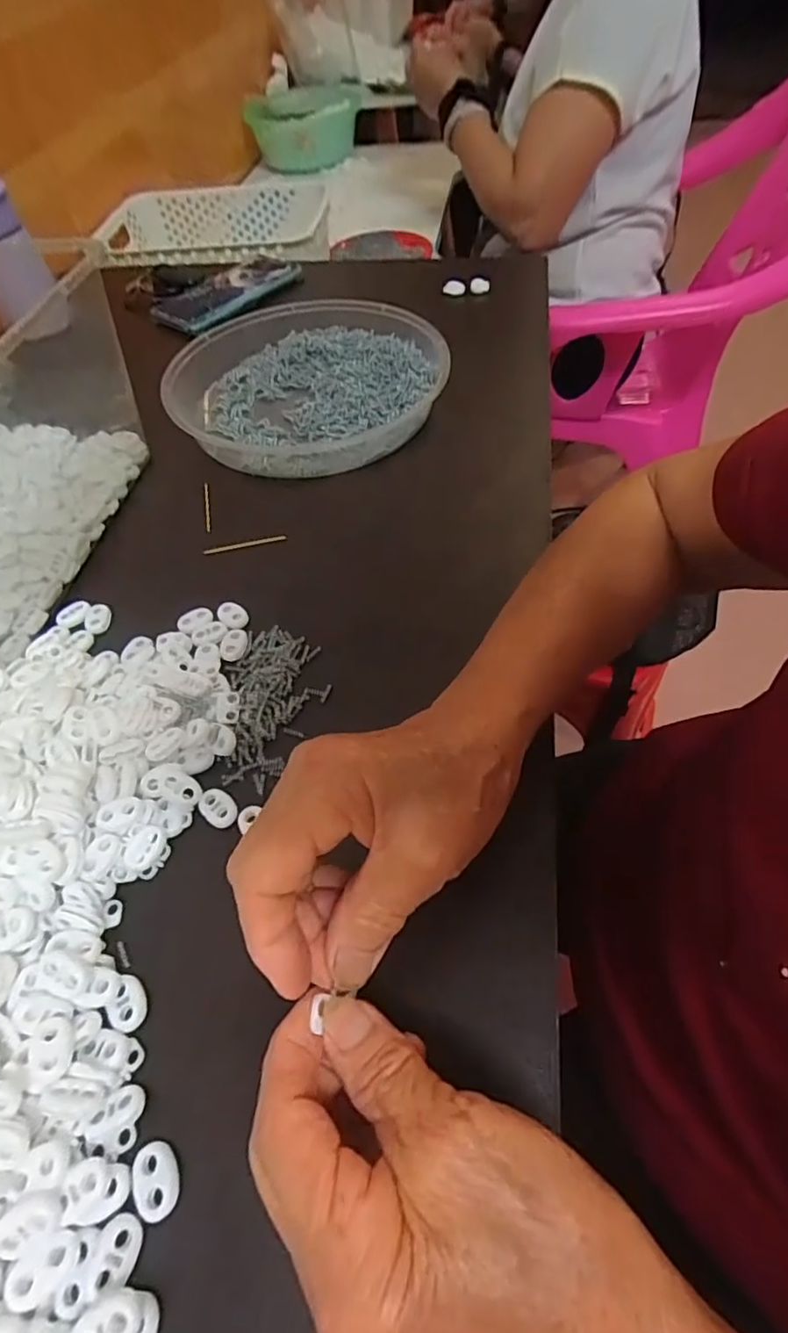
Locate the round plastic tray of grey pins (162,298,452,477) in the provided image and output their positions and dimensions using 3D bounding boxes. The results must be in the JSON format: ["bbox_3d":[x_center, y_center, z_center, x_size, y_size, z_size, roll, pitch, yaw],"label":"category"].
[{"bbox_3d":[-0.073,-0.248,0.498,0.225,0.043,0.208,-2,54,3],"label":"round plastic tray of grey pins"}]

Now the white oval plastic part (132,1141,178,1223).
[{"bbox_3d":[-0.087,0.186,0.212,0.014,0.004,0.023,-28,57,-15],"label":"white oval plastic part"}]

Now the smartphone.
[{"bbox_3d":[-0.182,-0.411,0.642,0.165,0.015,0.090,-38,60,-18],"label":"smartphone"}]

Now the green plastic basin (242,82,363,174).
[{"bbox_3d":[-0.187,-1.168,1.256,0.249,0.082,0.379,-7,54,-1],"label":"green plastic basin"}]

